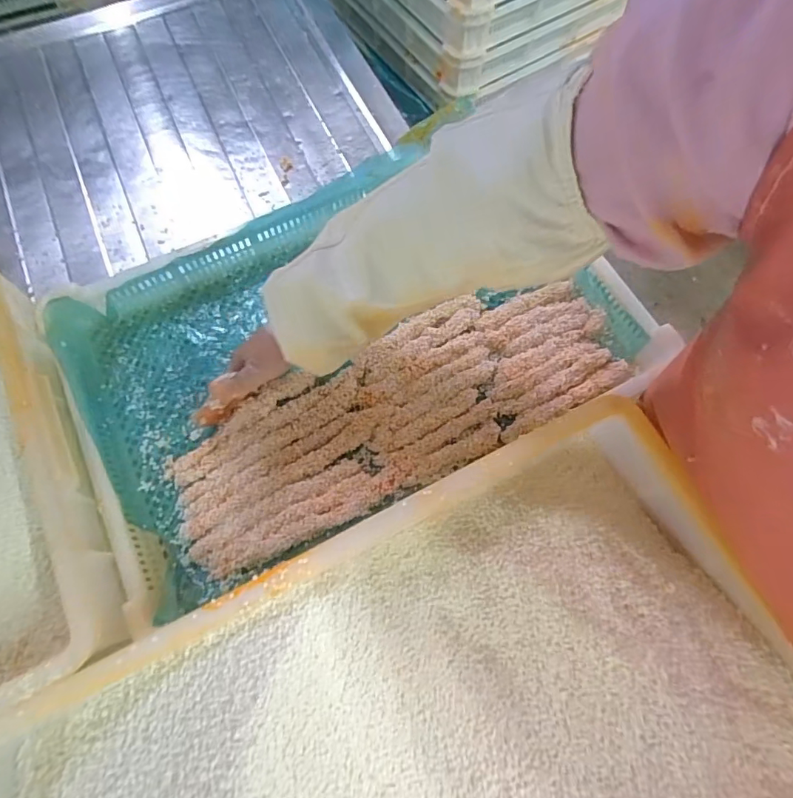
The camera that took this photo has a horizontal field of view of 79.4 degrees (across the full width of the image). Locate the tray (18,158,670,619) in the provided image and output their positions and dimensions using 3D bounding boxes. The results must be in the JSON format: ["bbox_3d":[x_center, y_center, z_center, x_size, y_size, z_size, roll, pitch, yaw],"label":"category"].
[{"bbox_3d":[-0.054,-0.077,0.527,0.573,0.057,0.355,-25,70,-7],"label":"tray"}]

